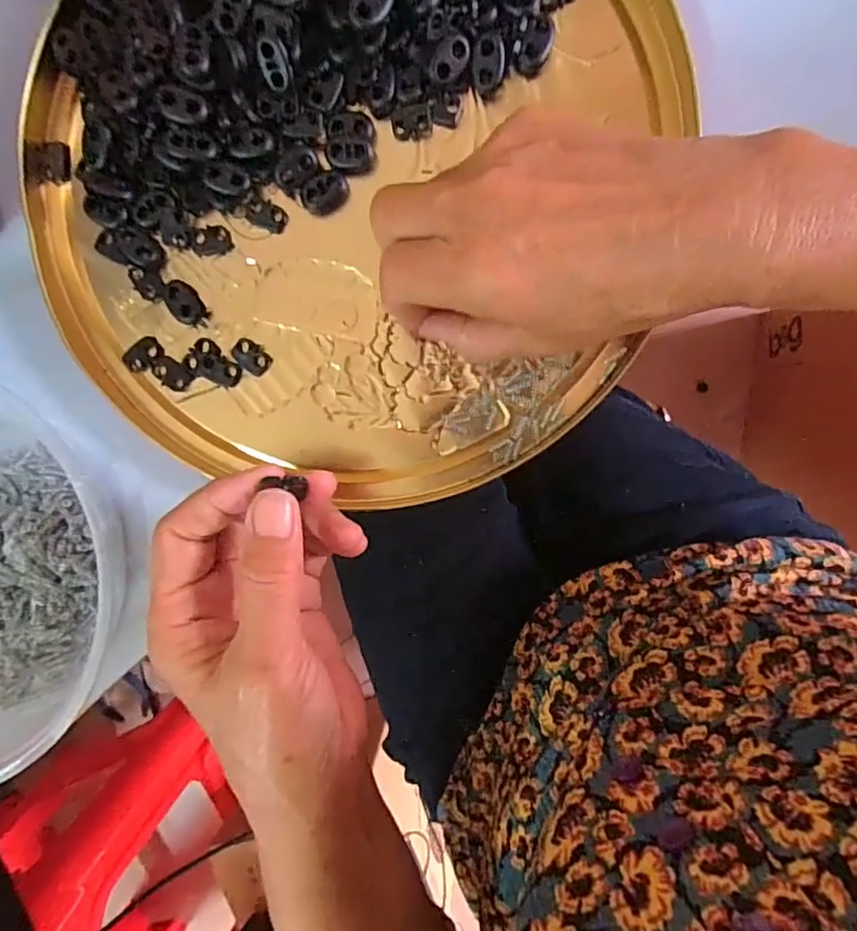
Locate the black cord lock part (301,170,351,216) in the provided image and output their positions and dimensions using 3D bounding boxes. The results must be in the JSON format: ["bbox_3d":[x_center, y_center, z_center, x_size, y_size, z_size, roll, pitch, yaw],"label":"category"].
[{"bbox_3d":[-0.047,-0.126,0.264,0.023,0.007,0.016,-21,93,5],"label":"black cord lock part"}]

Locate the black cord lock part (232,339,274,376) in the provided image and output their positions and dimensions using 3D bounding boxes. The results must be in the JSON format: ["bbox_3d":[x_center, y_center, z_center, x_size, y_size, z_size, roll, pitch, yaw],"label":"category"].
[{"bbox_3d":[-0.085,-0.052,0.274,0.019,0.004,0.013,35,96,0],"label":"black cord lock part"}]

